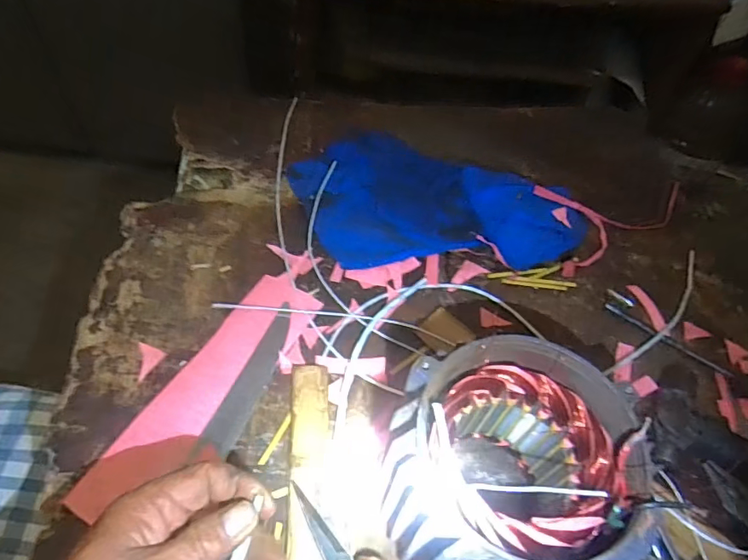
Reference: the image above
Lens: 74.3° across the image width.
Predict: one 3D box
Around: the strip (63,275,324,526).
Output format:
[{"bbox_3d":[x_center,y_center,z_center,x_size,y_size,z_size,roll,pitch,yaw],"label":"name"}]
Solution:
[{"bbox_3d":[-0.148,0.098,0.456,0.074,0.010,0.268,24,54,15],"label":"strip"}]

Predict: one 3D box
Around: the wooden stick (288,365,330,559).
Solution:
[{"bbox_3d":[-0.053,0.167,0.407,0.034,0.008,0.211,-1,53,-6],"label":"wooden stick"}]

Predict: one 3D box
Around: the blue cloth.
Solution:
[{"bbox_3d":[0.073,-0.122,0.617,0.334,0.051,0.229,0,53,-5],"label":"blue cloth"}]

